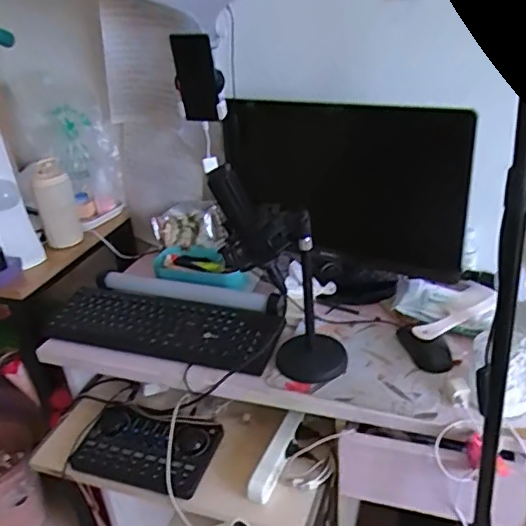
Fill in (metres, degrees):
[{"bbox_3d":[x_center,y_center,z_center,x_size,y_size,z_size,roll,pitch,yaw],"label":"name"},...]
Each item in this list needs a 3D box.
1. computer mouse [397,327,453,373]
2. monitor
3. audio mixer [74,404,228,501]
[{"bbox_3d":[0.261,0.132,0.902,0.064,0.029,0.104,-9,31,-9],"label":"computer mouse"},{"bbox_3d":[0.157,-0.141,1.072,0.445,0.298,0.062,8,32,19],"label":"monitor"},{"bbox_3d":[-0.193,0.302,0.932,0.225,0.036,0.131,8,32,19],"label":"audio mixer"}]

